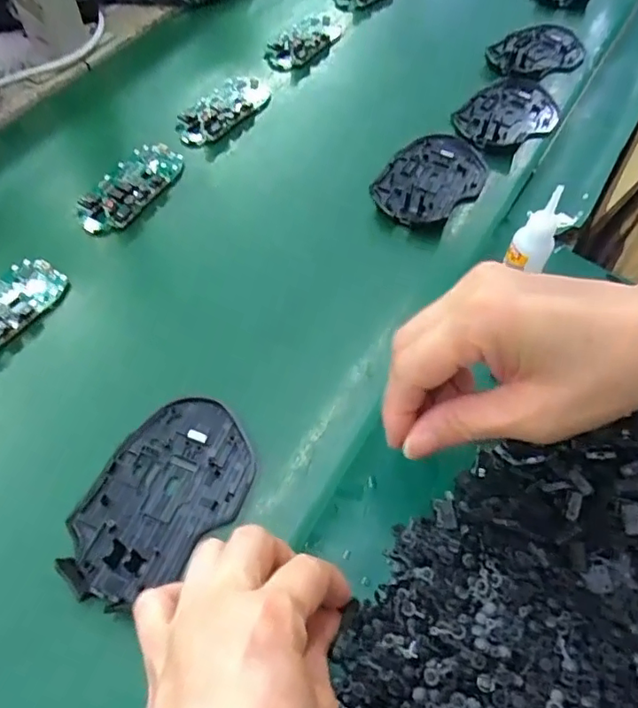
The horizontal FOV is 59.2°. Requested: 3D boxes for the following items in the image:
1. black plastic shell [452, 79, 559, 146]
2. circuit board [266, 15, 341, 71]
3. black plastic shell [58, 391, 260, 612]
[{"bbox_3d":[0.166,-0.210,0.492,0.071,0.009,0.105,34,61,20],"label":"black plastic shell"},{"bbox_3d":[-0.013,-0.311,0.552,0.045,0.015,0.105,26,59,16],"label":"circuit board"},{"bbox_3d":[-0.082,0.074,0.295,0.072,0.010,0.112,23,58,14],"label":"black plastic shell"}]

